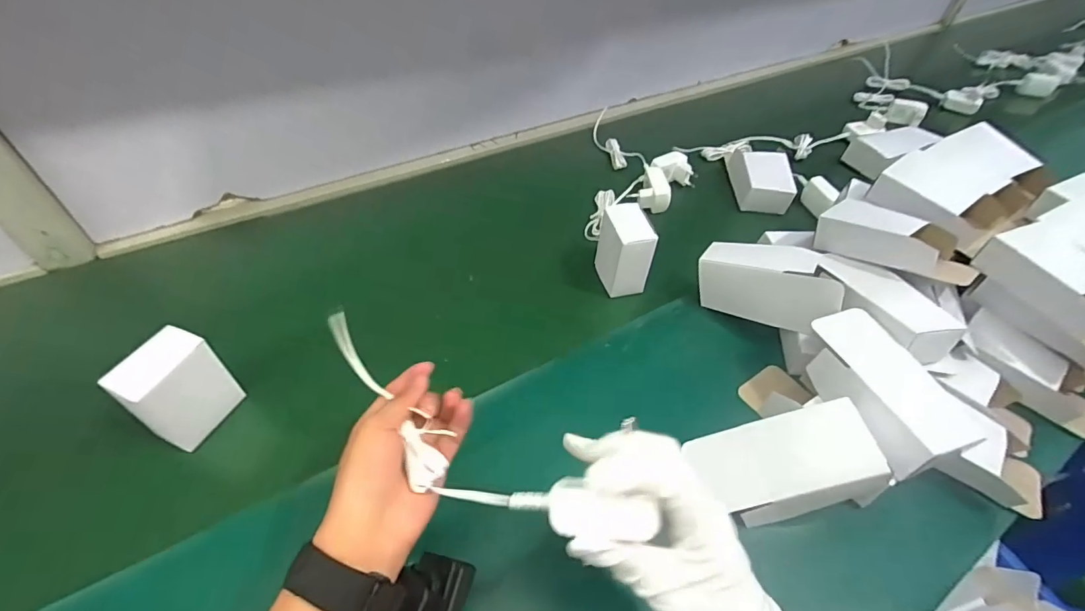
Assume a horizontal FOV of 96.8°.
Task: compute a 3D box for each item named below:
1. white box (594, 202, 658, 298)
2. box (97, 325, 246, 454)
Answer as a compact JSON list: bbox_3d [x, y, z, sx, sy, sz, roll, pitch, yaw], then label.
[{"bbox_3d":[0.095,-0.063,0.568,0.048,0.087,0.069,-6,50,-10],"label":"white box"},{"bbox_3d":[-0.312,0.073,0.414,0.039,0.087,0.070,24,51,15],"label":"box"}]

